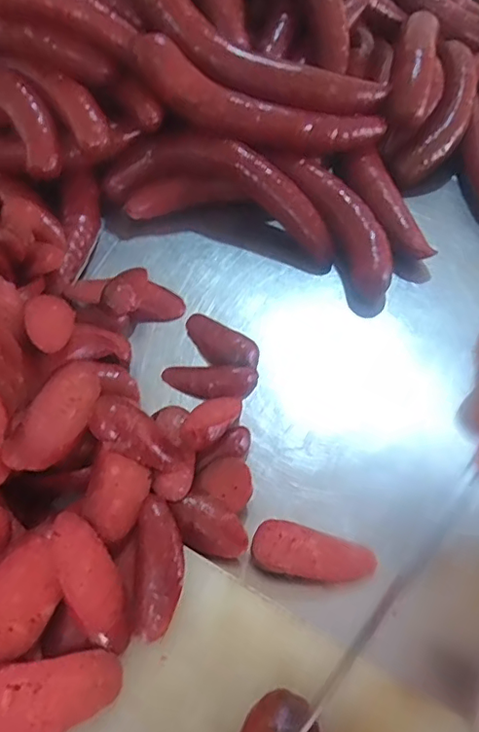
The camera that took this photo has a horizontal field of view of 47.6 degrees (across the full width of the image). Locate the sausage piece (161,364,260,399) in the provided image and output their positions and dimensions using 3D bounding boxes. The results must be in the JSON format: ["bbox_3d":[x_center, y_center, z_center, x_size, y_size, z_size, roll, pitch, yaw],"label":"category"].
[{"bbox_3d":[-0.025,0.013,0.443,0.076,0.017,0.028,7,54,3],"label":"sausage piece"}]

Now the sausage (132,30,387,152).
[{"bbox_3d":[0.025,-0.251,0.530,0.255,0.048,0.054,10,53,-16],"label":"sausage"}]

